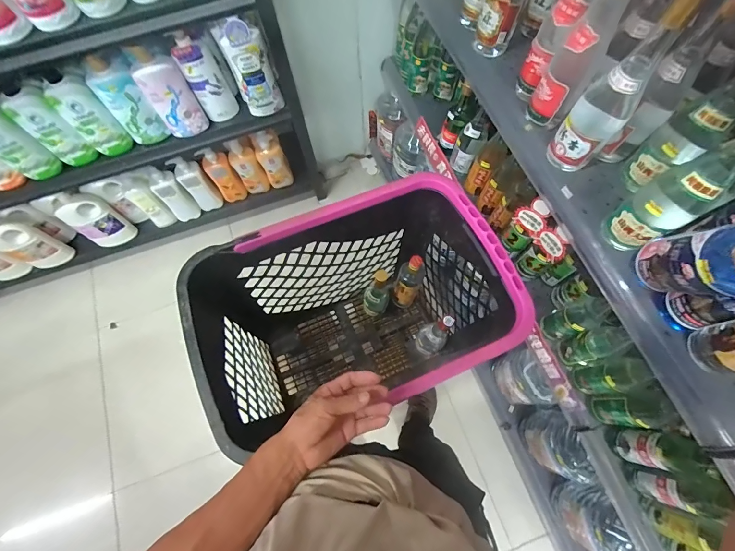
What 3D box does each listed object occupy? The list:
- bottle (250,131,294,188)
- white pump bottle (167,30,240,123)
[{"bbox_3d":[-0.345,-0.419,1.279,0.093,0.220,0.086,-24,71,-7],"label":"bottle"},{"bbox_3d":[-0.436,-0.534,0.947,0.096,0.264,0.061,-24,71,-7],"label":"white pump bottle"}]

